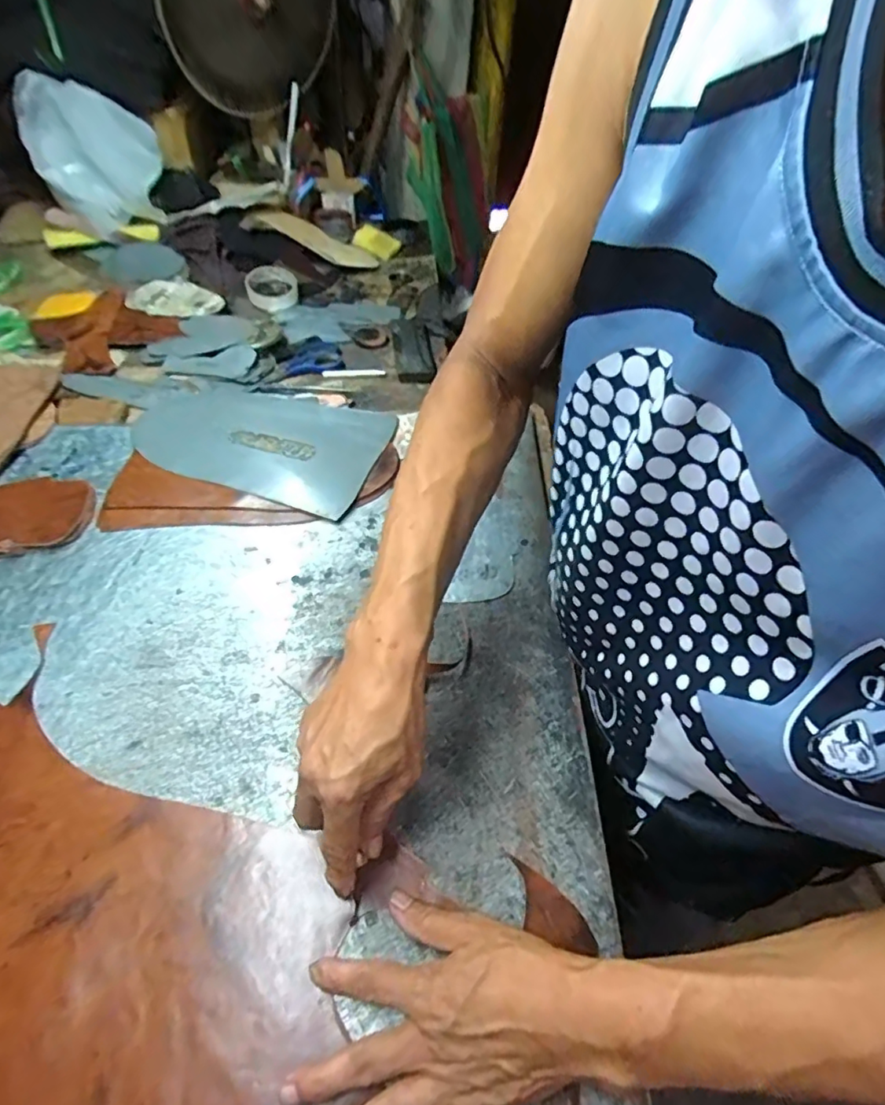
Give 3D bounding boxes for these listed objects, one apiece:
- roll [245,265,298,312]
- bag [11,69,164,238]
[{"bbox_3d":[-0.294,-0.459,0.939,0.087,0.035,0.098,-12,53,-14],"label":"roll"},{"bbox_3d":[-0.629,-0.721,1.000,0.122,0.248,0.191,33,56,20],"label":"bag"}]

